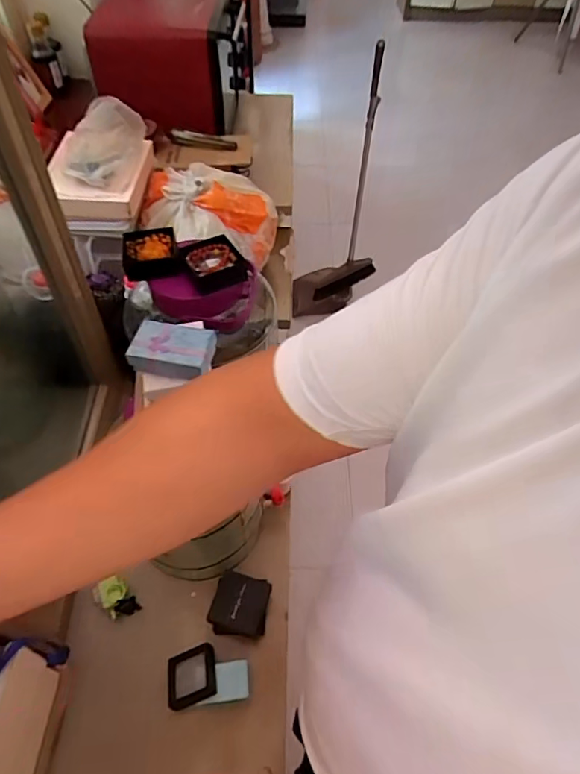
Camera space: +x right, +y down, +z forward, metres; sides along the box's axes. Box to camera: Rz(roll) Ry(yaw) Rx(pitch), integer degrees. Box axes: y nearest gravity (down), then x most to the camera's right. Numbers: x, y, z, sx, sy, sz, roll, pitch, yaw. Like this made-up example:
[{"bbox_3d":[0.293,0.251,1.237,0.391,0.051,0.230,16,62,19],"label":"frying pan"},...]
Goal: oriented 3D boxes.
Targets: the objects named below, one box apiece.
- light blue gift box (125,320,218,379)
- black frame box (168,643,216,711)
[{"bbox_3d":[-0.122,-0.040,0.522,0.082,0.026,0.053,12,52,8],"label":"light blue gift box"},{"bbox_3d":[-0.144,0.420,0.726,0.068,0.016,0.076,-8,52,-8],"label":"black frame box"}]

